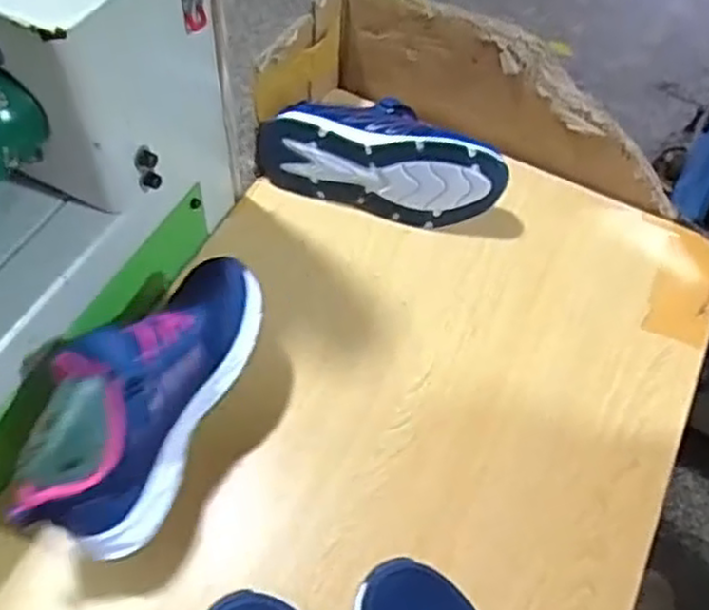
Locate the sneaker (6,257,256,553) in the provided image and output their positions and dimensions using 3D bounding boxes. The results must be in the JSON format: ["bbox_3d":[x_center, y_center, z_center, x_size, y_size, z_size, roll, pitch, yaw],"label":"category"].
[{"bbox_3d":[-0.165,0.058,0.547,0.113,0.072,0.231,36,64,-29],"label":"sneaker"}]

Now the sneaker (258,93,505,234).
[{"bbox_3d":[0.031,-0.159,0.734,0.245,0.087,0.102,15,57,5],"label":"sneaker"}]

